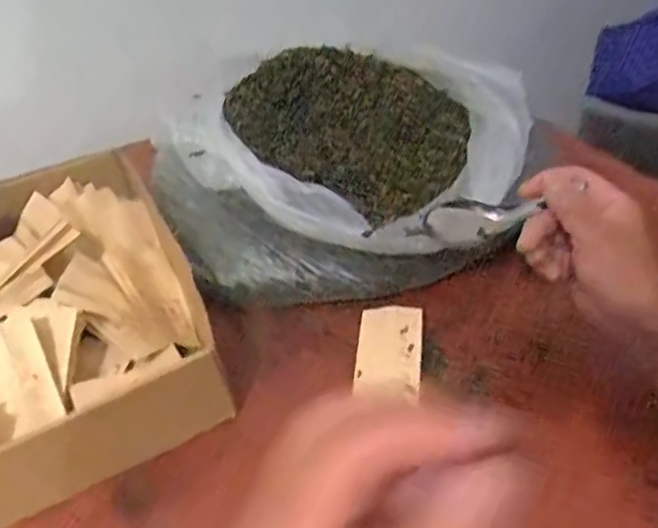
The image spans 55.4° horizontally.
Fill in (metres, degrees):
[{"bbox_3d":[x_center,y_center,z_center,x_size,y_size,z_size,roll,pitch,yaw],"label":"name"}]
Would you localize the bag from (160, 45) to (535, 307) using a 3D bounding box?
[{"bbox_3d":[0.010,-0.084,0.567,0.307,0.145,0.219,6,42,11],"label":"bag"}]

